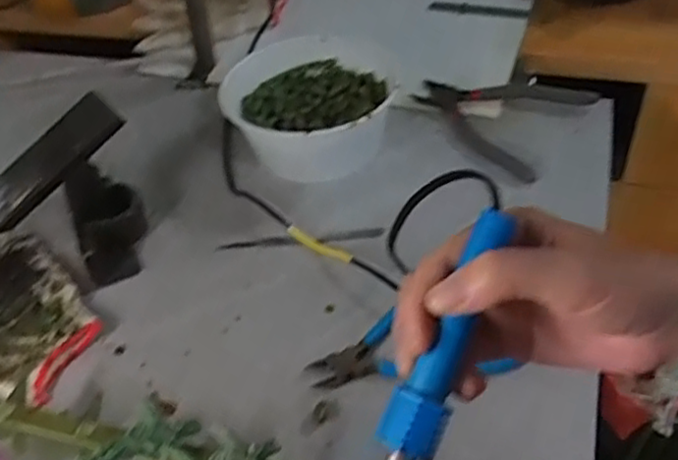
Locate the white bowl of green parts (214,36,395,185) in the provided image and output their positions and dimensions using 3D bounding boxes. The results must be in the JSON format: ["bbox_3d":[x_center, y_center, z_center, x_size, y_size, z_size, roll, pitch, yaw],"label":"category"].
[{"bbox_3d":[-0.025,-0.125,0.684,0.165,0.063,0.179,-3,45,3],"label":"white bowl of green parts"}]

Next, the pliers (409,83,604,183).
[{"bbox_3d":[0.154,-0.123,0.693,0.163,0.011,0.141,29,54,30],"label":"pliers"}]

